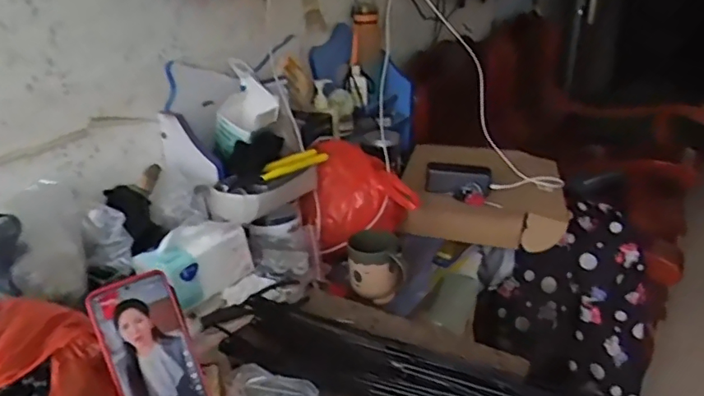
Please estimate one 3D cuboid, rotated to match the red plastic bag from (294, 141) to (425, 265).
[{"bbox_3d":[0.009,-0.001,1.009,0.203,0.166,0.170,-5,25,-5],"label":"red plastic bag"}]

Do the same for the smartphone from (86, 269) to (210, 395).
[{"bbox_3d":[-0.196,0.158,0.531,0.077,0.164,0.012,-20,-4,-33],"label":"smartphone"}]

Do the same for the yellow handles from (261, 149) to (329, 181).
[{"bbox_3d":[-0.099,-0.060,0.951,0.122,0.026,0.029,-20,30,-33],"label":"yellow handles"}]

